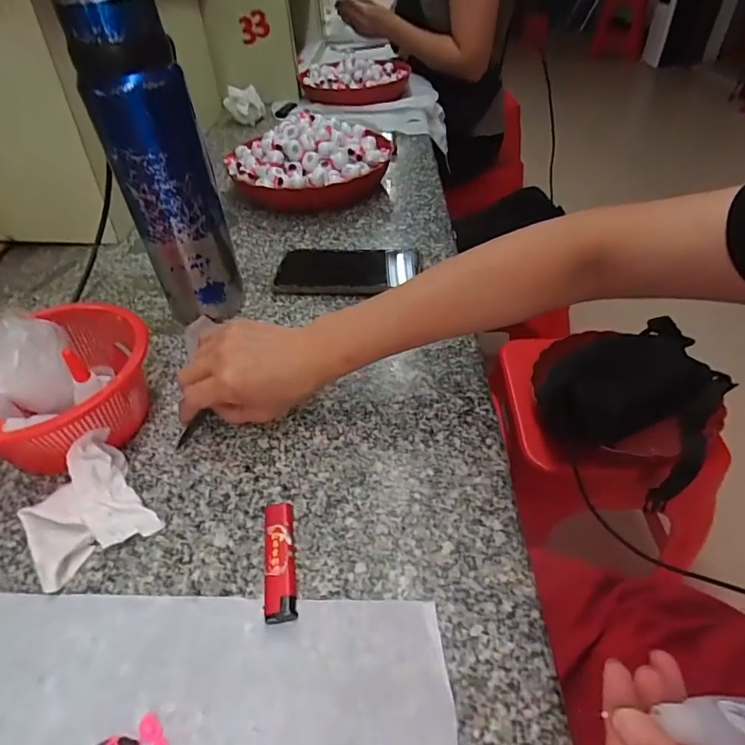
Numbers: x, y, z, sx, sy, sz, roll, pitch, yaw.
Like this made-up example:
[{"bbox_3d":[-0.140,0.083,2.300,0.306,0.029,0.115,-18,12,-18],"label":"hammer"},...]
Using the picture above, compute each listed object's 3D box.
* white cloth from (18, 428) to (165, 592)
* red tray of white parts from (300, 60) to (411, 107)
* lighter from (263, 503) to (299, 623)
[{"bbox_3d":[-0.201,0.090,0.329,0.072,0.040,0.078,-30,50,-26],"label":"white cloth"},{"bbox_3d":[-0.044,-0.631,1.032,0.233,0.054,0.187,4,44,7],"label":"red tray of white parts"},{"bbox_3d":[-0.059,0.120,0.309,0.019,0.011,0.075,-8,43,-5],"label":"lighter"}]

